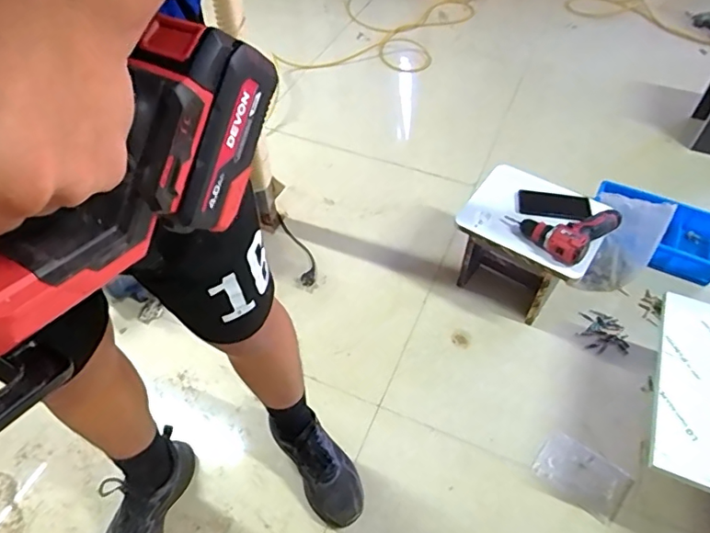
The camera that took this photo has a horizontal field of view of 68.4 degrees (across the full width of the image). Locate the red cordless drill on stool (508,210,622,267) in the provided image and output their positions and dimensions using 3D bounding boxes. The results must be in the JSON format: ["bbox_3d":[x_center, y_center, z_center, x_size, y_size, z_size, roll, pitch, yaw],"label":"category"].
[{"bbox_3d":[0.471,-0.108,1.189,0.187,0.056,0.191,-35,59,-24],"label":"red cordless drill on stool"}]

